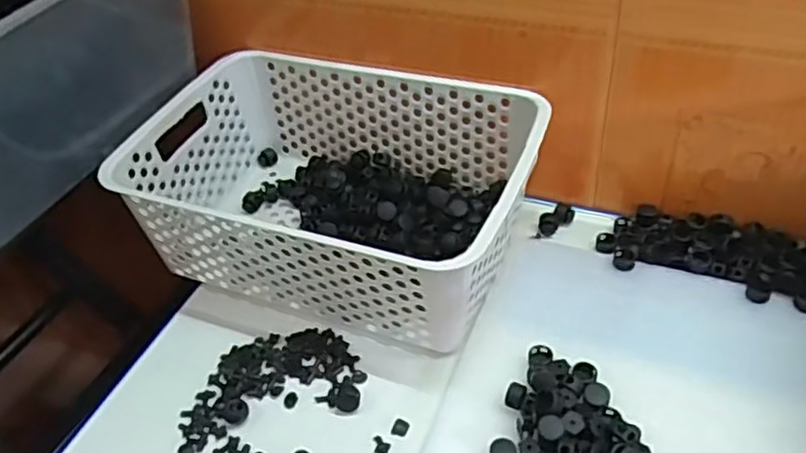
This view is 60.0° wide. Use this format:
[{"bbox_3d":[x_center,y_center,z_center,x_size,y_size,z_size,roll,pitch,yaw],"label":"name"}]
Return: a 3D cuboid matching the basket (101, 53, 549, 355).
[{"bbox_3d":[-0.051,-0.031,0.574,0.300,0.108,0.198,12,47,20],"label":"basket"}]

